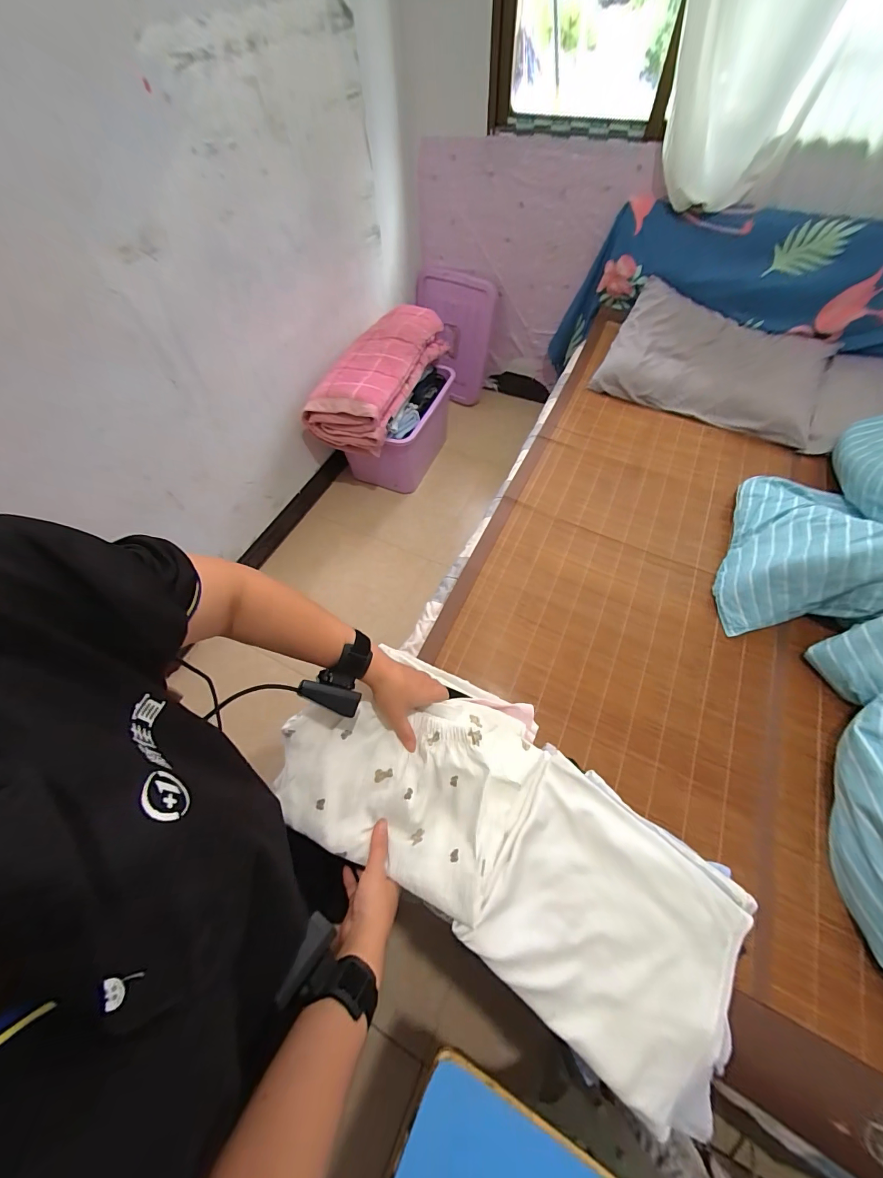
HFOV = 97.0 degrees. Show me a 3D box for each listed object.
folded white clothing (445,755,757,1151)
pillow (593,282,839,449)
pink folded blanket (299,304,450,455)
[{"bbox_3d":[0.200,0.380,0.442,0.313,0.055,0.244,35,68,10],"label":"folded white clothing"},{"bbox_3d":[0.896,-0.744,1.312,0.672,0.120,0.405,23,88,12],"label":"pillow"},{"bbox_3d":[-0.223,-0.805,1.482,0.293,0.202,0.665,20,63,14],"label":"pink folded blanket"}]

